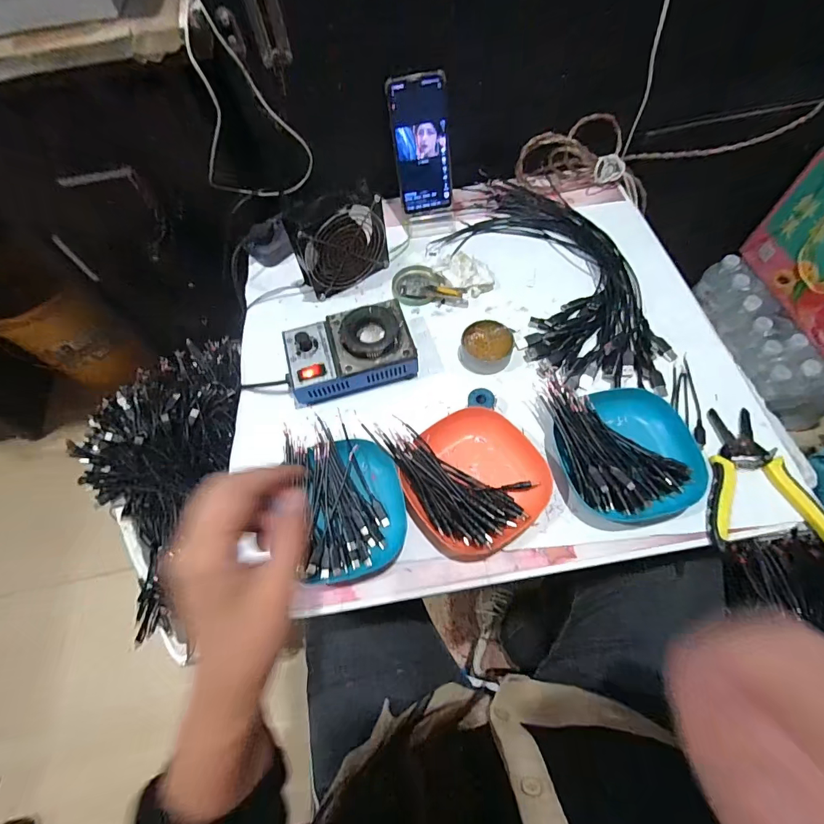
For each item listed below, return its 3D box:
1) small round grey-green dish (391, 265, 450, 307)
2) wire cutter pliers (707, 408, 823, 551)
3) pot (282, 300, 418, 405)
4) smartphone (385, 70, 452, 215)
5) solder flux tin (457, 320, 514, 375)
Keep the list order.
[{"bbox_3d":[0.006,-0.179,0.596,0.066,0.015,0.064,-1,64,3],"label":"small round grey-green dish"},{"bbox_3d":[0.355,0.065,0.448,0.113,0.021,0.145,-1,64,3],"label":"wire cutter pliers"},{"bbox_3d":[-0.075,-0.074,0.519,0.150,0.059,0.098,-15,64,-4],"label":"pot"},{"bbox_3d":[0.015,-0.369,0.597,0.077,0.165,0.008,-11,36,-2],"label":"smartphone"},{"bbox_3d":[0.094,-0.080,0.536,0.063,0.031,0.060,-1,64,3],"label":"solder flux tin"}]

